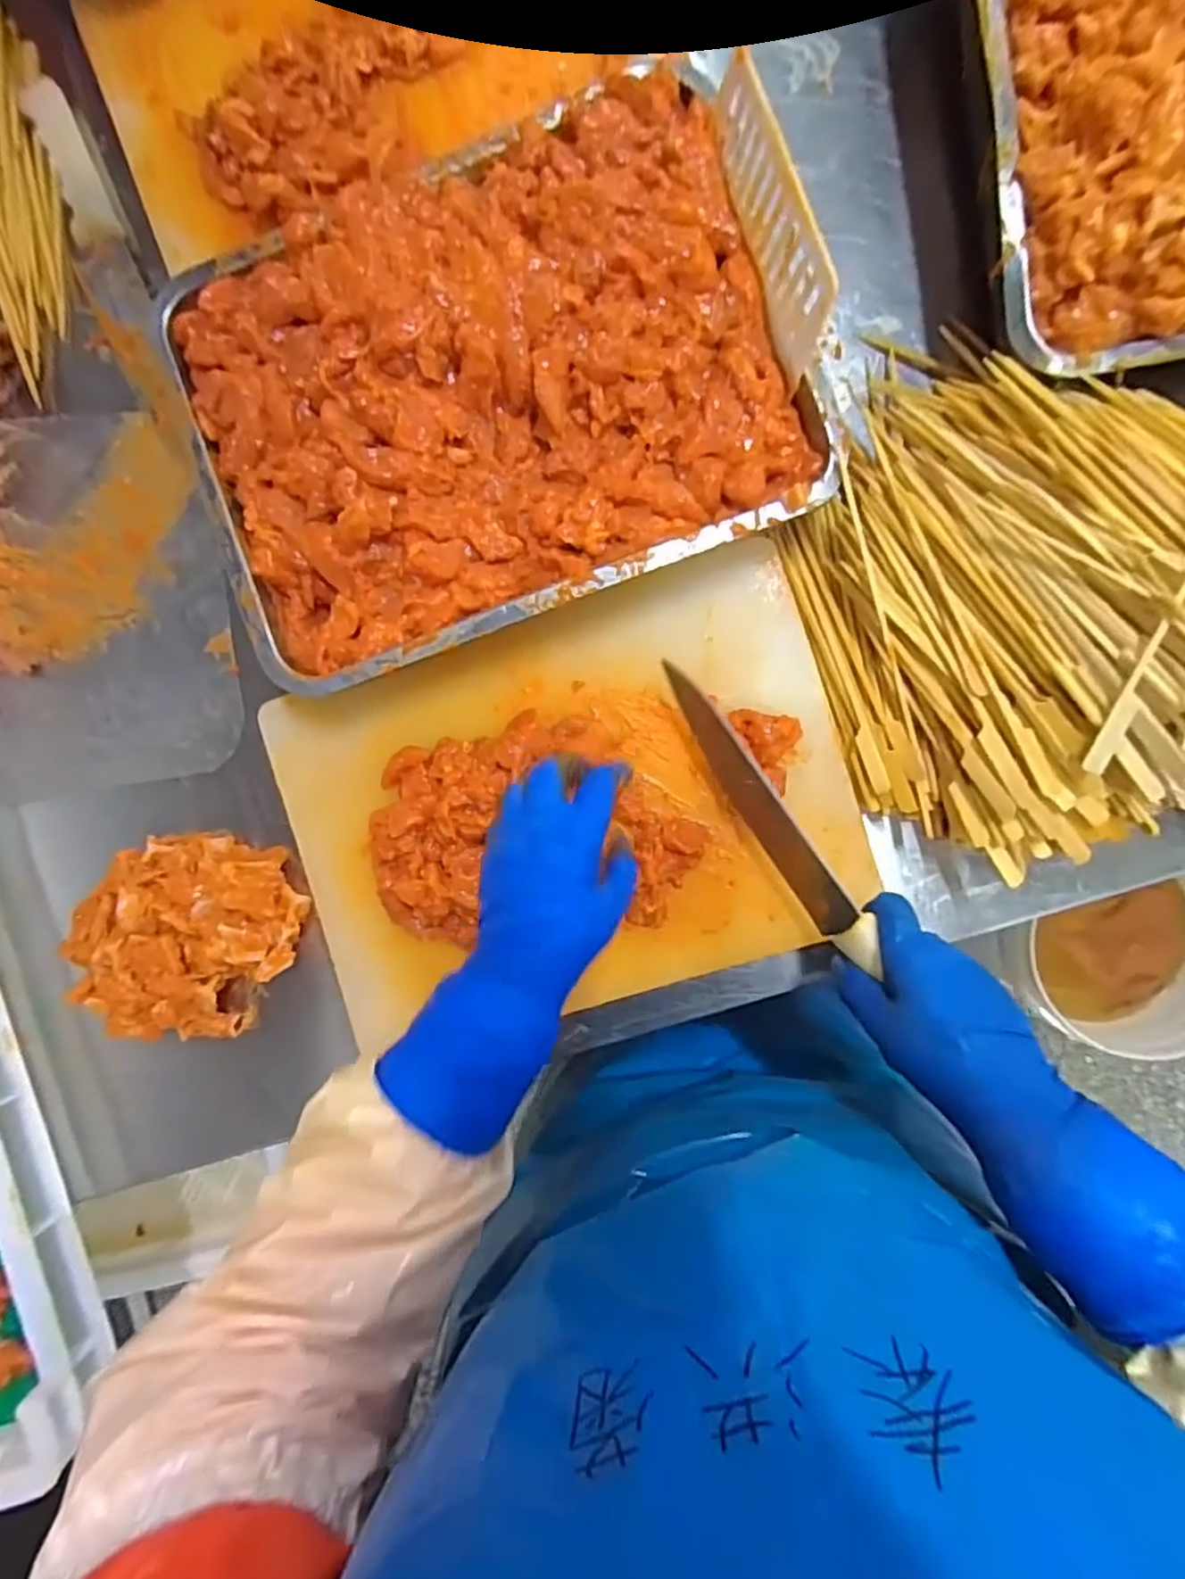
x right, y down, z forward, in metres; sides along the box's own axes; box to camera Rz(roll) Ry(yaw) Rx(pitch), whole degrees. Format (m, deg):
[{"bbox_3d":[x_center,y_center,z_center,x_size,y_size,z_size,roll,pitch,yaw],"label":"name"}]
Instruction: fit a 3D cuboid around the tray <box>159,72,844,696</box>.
[{"bbox_3d":[-0.069,-0.247,0.446,0.367,0.066,0.282,-20,88,5],"label":"tray"}]

